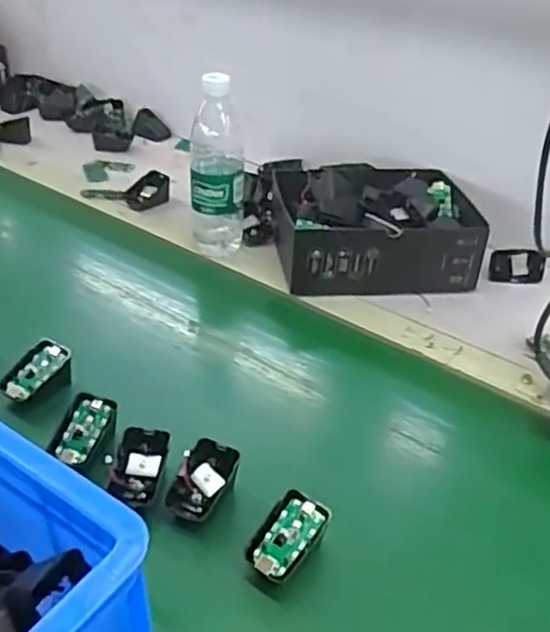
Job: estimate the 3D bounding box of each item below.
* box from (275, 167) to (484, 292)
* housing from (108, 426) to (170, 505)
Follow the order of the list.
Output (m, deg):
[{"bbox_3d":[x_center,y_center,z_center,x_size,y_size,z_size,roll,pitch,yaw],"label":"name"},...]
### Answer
[{"bbox_3d":[0.130,-0.120,0.909,0.252,0.092,0.196,-3,38,-7],"label":"box"},{"bbox_3d":[-0.116,0.129,0.601,0.042,0.030,0.060,8,38,7],"label":"housing"}]

